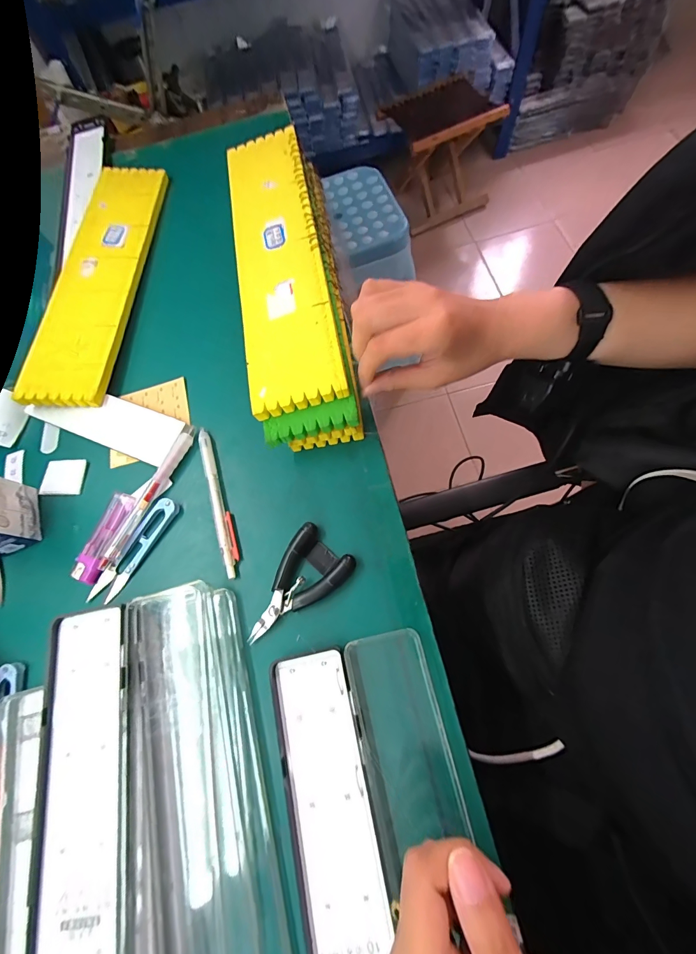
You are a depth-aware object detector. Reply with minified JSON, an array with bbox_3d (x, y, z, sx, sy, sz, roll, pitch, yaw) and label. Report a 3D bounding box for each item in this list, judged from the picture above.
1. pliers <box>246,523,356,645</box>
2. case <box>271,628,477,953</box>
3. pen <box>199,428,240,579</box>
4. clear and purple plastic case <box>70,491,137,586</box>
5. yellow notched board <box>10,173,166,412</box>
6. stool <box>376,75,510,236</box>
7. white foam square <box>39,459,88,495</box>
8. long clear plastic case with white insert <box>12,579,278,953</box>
[{"bbox_3d":[-0.041,0.088,0.285,0.052,0.017,0.093,34,77,16],"label":"pliers"},{"bbox_3d":[0.043,0.318,0.192,0.111,0.025,0.427,-14,69,1],"label":"case"},{"bbox_3d":[-0.114,0.019,0.321,0.012,0.013,0.138,-20,69,-1],"label":"pen"},{"bbox_3d":[-0.211,0.051,0.318,0.026,0.011,0.077,18,73,12],"label":"clear and purple plastic case"},{"bbox_3d":[-0.277,-0.230,0.409,0.087,0.010,0.337,3,70,0],"label":"yellow notched board"},{"bbox_3d":[0.339,-1.151,1.334,0.362,0.305,0.294,-22,69,-2],"label":"stool"},{"bbox_3d":[-0.269,0.000,0.345,0.038,0.005,0.035,-6,70,4],"label":"white foam square"},{"bbox_3d":[-0.121,0.292,0.200,0.164,0.025,0.433,-15,69,0],"label":"long clear plastic case with white insert"}]

